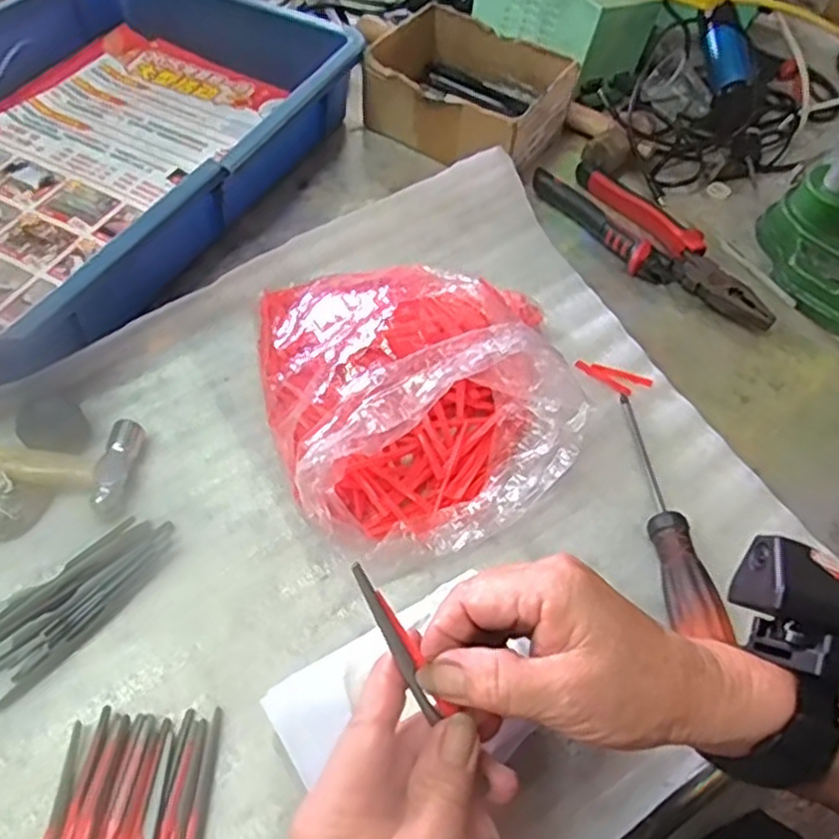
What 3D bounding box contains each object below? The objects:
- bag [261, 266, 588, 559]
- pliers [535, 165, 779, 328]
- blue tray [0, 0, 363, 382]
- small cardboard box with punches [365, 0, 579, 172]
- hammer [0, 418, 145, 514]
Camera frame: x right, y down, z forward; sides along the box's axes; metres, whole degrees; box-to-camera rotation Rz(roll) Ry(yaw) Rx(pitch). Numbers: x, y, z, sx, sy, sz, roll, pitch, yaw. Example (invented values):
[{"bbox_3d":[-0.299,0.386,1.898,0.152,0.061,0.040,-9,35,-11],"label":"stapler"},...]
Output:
[{"bbox_3d":[-0.005,-0.025,0.456,0.188,0.111,0.191,-1,55,-6],"label":"bag"},{"bbox_3d":[0.192,-0.145,0.608,0.060,0.025,0.219,-34,64,-25],"label":"pliers"},{"bbox_3d":[-0.276,-0.222,0.598,0.299,0.072,0.439,25,57,12],"label":"blue tray"},{"bbox_3d":[0.039,-0.299,0.681,0.175,0.067,0.128,32,59,17],"label":"small cardboard box with punches"},{"bbox_3d":[-0.255,0.021,0.450,0.154,0.034,0.057,3,55,-3],"label":"hammer"}]

